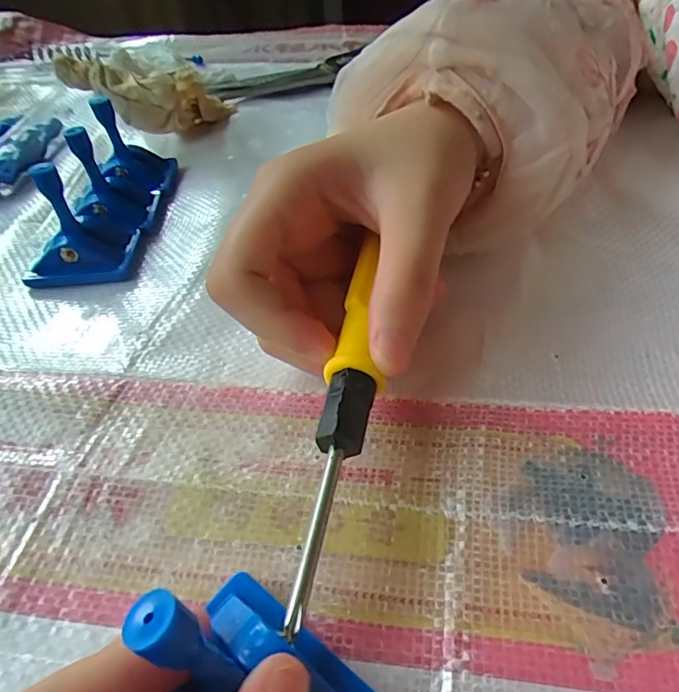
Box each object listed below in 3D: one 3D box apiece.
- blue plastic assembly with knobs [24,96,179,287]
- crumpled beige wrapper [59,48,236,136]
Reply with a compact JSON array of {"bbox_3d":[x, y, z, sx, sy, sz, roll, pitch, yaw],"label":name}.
[{"bbox_3d":[-0.109,-0.077,0.239,0.039,0.042,0.098,0,45,3],"label":"blue plastic assembly with knobs"},{"bbox_3d":[-0.108,-0.148,0.302,0.100,0.043,0.043,6,41,-26],"label":"crumpled beige wrapper"}]

